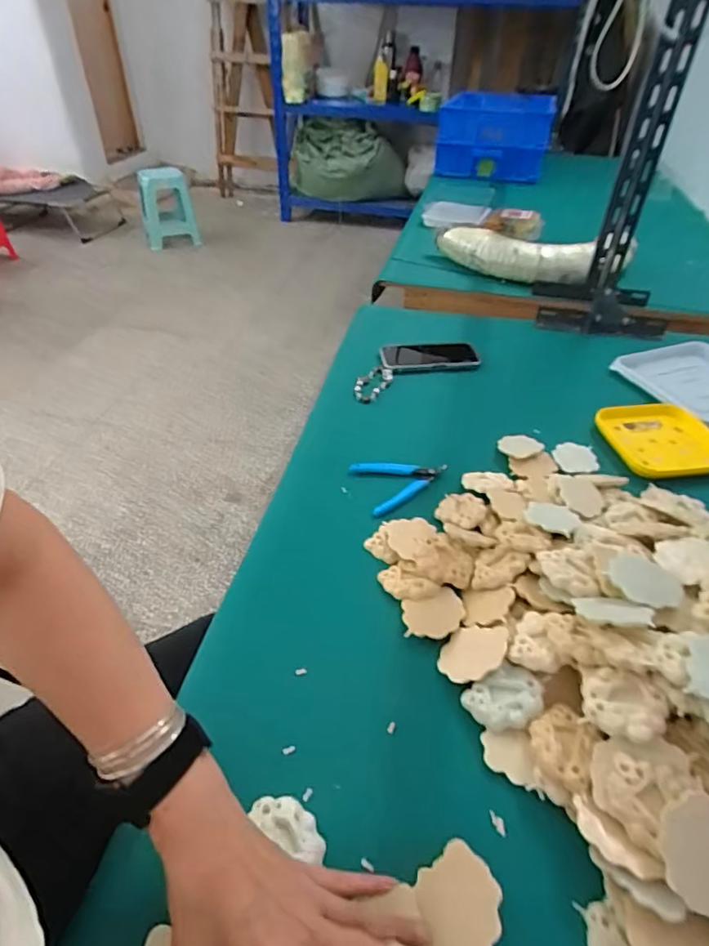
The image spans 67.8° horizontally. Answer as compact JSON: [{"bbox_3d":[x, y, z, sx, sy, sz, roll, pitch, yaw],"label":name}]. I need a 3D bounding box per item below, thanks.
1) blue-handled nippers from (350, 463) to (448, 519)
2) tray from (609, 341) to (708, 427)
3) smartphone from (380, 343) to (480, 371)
[{"bbox_3d":[0.063,0.006,0.681,0.119,0.010,0.087,-17,44,-19],"label":"blue-handled nippers"},{"bbox_3d":[0.578,-0.150,0.879,0.219,0.028,0.227,-20,44,-15],"label":"tray"},{"bbox_3d":[0.132,-0.207,0.947,0.165,0.018,0.086,-5,41,-2],"label":"smartphone"}]

